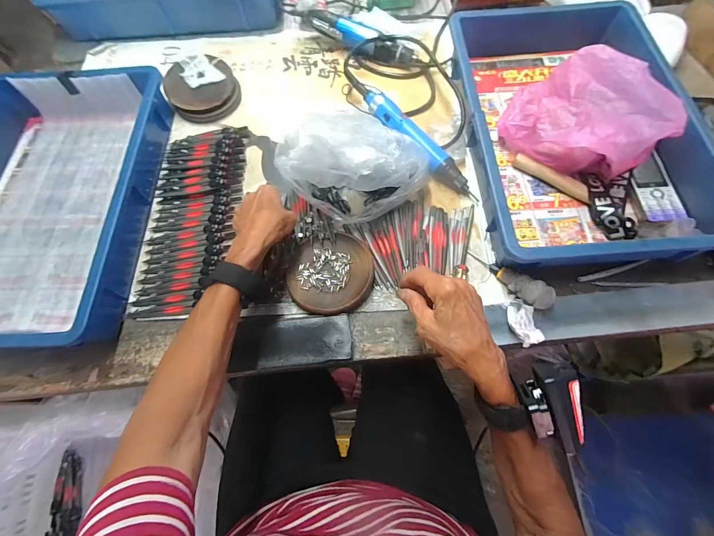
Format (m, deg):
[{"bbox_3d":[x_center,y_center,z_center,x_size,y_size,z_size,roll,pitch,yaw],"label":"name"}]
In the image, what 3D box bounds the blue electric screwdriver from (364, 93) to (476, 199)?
[{"bbox_3d":[0.092,-0.186,0.498,0.037,0.042,0.222,-39,71,-13],"label":"blue electric screwdriver"}]

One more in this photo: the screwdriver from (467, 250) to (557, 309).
[{"bbox_3d":[0.194,0.011,0.423,0.028,0.021,0.113,-41,53,-13],"label":"screwdriver"}]

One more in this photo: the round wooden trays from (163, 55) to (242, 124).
[{"bbox_3d":[-0.265,-0.306,0.567,0.115,0.028,0.113,-1,68,2],"label":"round wooden trays"}]

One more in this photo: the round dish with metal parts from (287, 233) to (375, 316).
[{"bbox_3d":[-0.033,0.008,0.435,0.110,0.010,0.107,-1,68,2],"label":"round dish with metal parts"}]

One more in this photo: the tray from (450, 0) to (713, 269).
[{"bbox_3d":[0.302,-0.208,0.457,0.290,0.111,0.424,-4,68,1],"label":"tray"}]

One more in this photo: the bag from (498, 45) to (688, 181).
[{"bbox_3d":[0.296,-0.200,0.450,0.111,0.118,0.190,-38,71,-12],"label":"bag"}]

